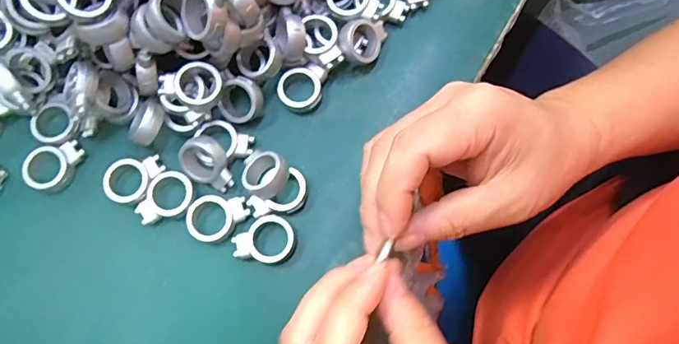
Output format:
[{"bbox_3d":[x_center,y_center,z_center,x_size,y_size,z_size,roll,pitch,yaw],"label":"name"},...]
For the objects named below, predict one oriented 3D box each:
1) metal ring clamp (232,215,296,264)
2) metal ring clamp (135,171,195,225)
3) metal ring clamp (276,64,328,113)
[{"bbox_3d":[-0.042,0.039,0.264,0.034,0.009,0.026,-11,77,-2],"label":"metal ring clamp"},{"bbox_3d":[-0.098,0.016,0.269,0.026,0.008,0.034,27,78,7],"label":"metal ring clamp"},{"bbox_3d":[-0.022,-0.050,0.286,0.029,0.010,0.027,0,76,1],"label":"metal ring clamp"}]

